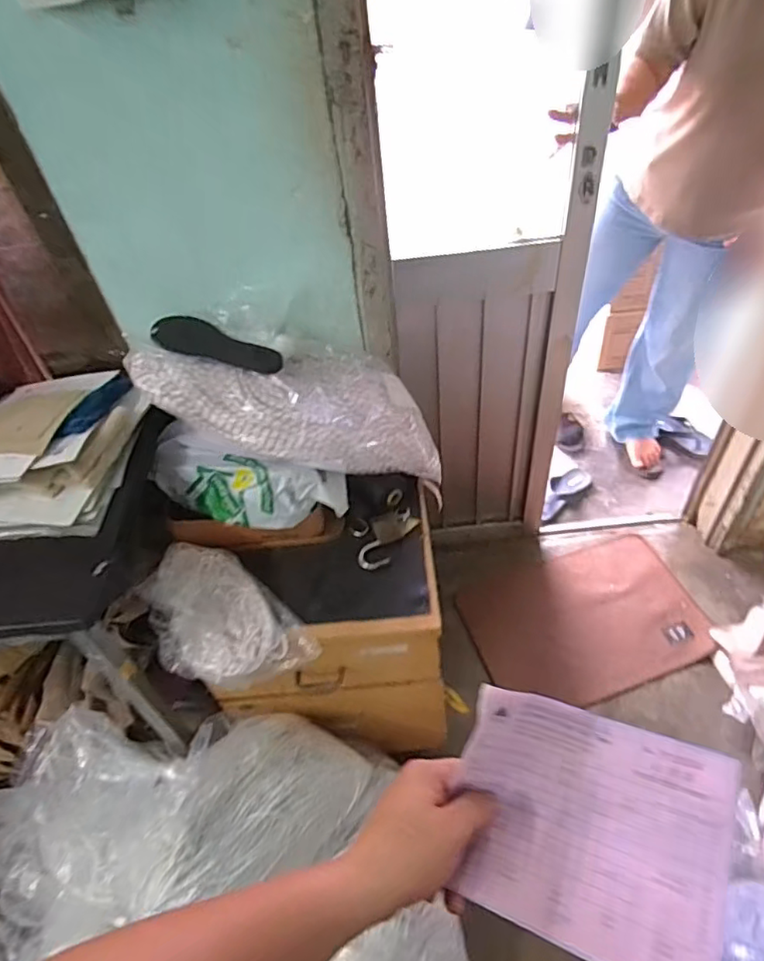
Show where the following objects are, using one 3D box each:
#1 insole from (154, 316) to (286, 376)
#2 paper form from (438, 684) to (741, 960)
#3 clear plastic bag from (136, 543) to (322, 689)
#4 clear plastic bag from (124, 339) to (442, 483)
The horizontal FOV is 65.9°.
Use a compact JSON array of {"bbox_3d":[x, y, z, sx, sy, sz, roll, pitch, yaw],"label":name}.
[{"bbox_3d":[-0.273,-0.216,0.957,0.213,0.031,0.093,21,58,7],"label":"insole"},{"bbox_3d":[0.138,0.224,0.393,0.169,0.062,0.142,16,50,21],"label":"paper form"},{"bbox_3d":[-0.251,0.214,0.899,0.265,0.089,0.171,31,57,31],"label":"clear plastic bag"},{"bbox_3d":[-0.132,-0.124,0.986,0.542,0.133,0.201,10,43,-17],"label":"clear plastic bag"}]

